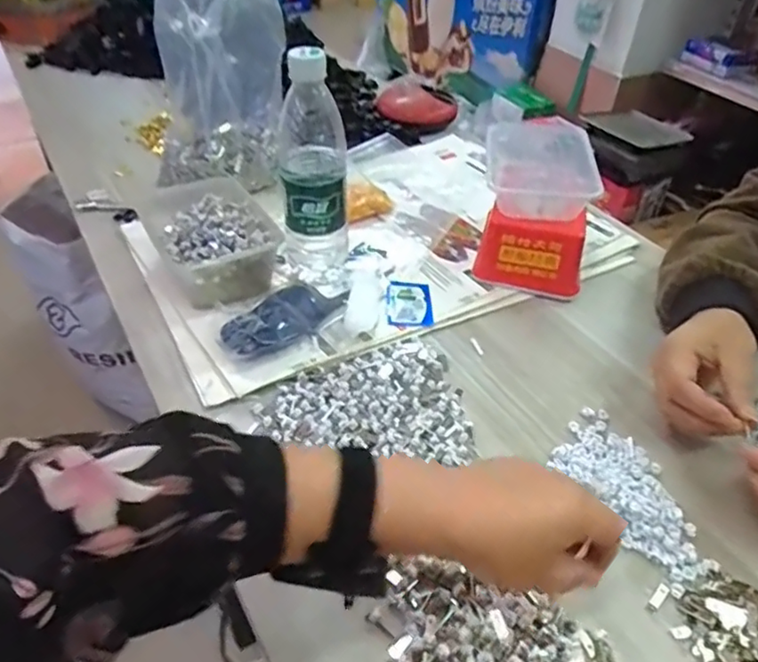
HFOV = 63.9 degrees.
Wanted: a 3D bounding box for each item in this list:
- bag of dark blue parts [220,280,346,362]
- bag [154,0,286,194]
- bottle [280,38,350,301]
[{"bbox_3d":[-0.093,-0.018,0.579,0.062,0.030,0.138,22,44,20],"label":"bag of dark blue parts"},{"bbox_3d":[-0.179,-0.281,0.696,0.147,0.223,0.071,-12,49,-31],"label":"bag"},{"bbox_3d":[-0.060,-0.139,0.573,0.063,0.223,0.060,-4,41,-8],"label":"bottle"}]

